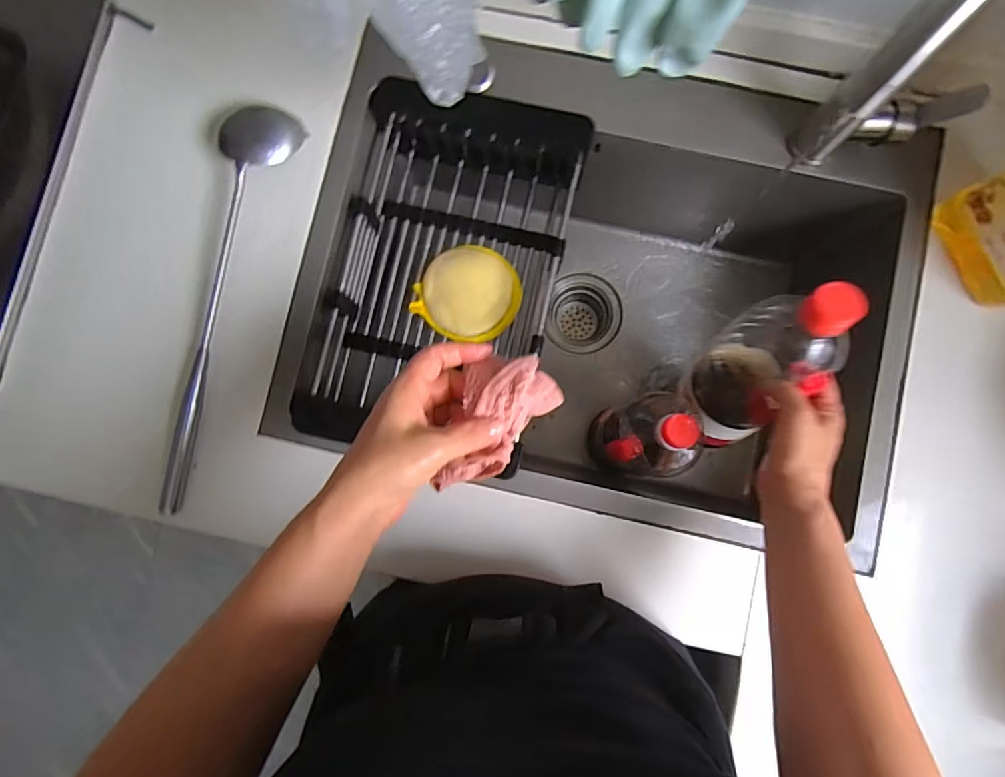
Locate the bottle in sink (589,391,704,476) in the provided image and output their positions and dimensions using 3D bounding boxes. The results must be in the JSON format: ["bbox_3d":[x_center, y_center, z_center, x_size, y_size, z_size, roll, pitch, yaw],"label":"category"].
[{"bbox_3d":[0.158,0.057,0.590,0.085,0.241,0.084,4,85,2],"label":"bottle in sink"}]

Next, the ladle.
[{"bbox_3d":[-0.268,-0.093,0.521,0.070,0.039,0.385,9,85,2],"label":"ladle"}]

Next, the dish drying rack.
[{"bbox_3d":[-0.058,-0.122,0.582,0.231,0.082,0.391,12,85,3],"label":"dish drying rack"}]

